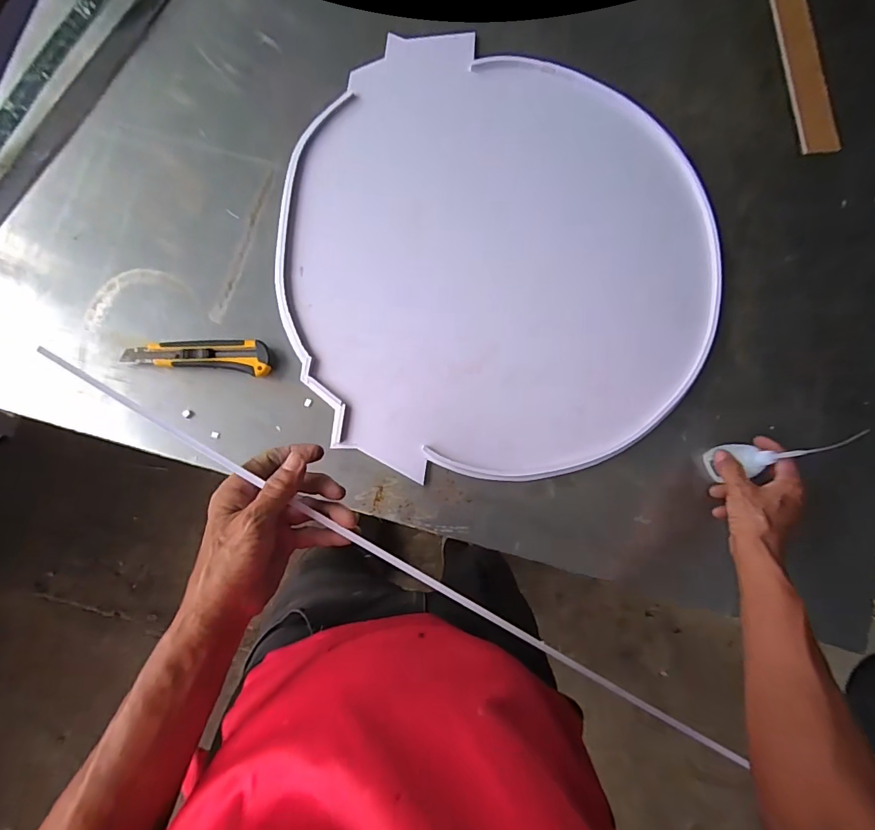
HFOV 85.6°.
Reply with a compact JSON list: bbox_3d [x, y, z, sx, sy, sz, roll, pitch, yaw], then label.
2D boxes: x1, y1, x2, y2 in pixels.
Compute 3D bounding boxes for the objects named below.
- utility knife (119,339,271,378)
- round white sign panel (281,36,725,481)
[{"bbox_3d":[-0.277,-0.069,0.545,0.163,0.015,0.039,3,84,-6],"label":"utility knife"},{"bbox_3d":[0.075,-0.183,0.573,0.530,0.041,0.519,0,85,-3],"label":"round white sign panel"}]

